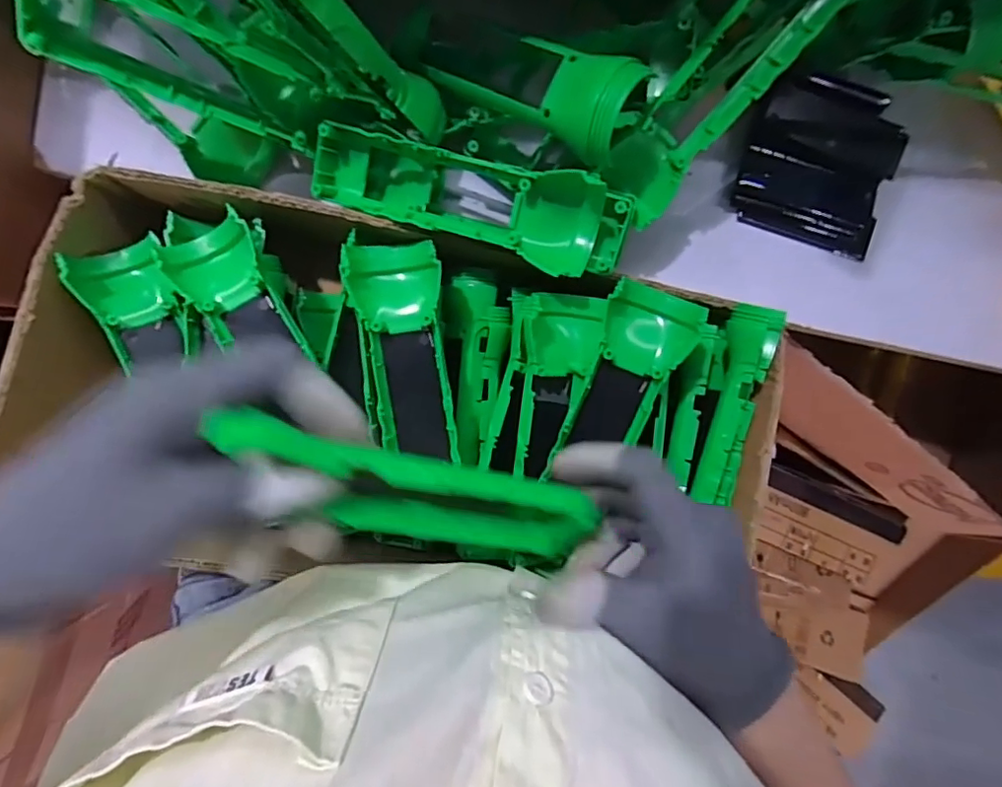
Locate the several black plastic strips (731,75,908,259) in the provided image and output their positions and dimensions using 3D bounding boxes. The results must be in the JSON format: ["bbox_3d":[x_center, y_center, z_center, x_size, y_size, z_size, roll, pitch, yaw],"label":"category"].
[{"bbox_3d":[0.204,-0.146,0.351,0.094,0.029,0.095,11,93,-5],"label":"several black plastic strips"}]

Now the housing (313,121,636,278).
[{"bbox_3d":[-0.019,-0.106,0.310,0.178,0.044,0.049,16,93,8],"label":"housing"}]

